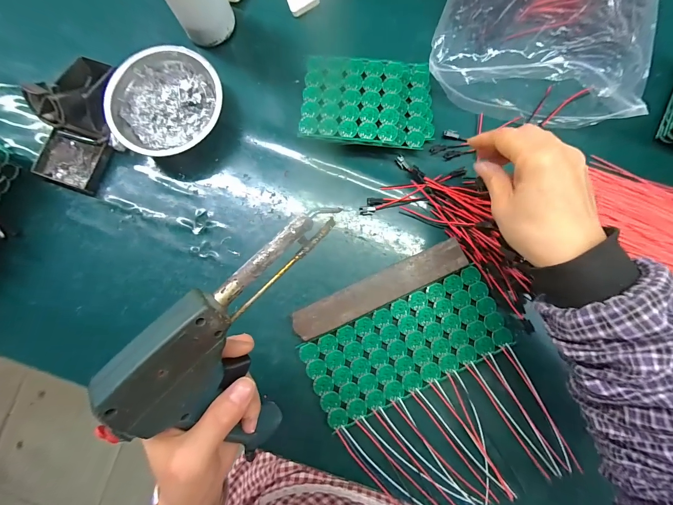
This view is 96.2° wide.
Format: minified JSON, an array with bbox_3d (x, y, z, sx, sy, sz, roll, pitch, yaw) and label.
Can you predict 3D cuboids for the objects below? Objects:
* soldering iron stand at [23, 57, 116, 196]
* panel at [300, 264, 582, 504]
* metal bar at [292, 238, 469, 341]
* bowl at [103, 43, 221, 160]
[{"bbox_3d":[-0.290,-0.148,0.332,0.074,0.066,0.148,24,84,3],"label":"soldering iron stand"},{"bbox_3d":[0.106,0.161,0.324,0.212,0.010,0.225,-25,83,-2],"label":"panel"},{"bbox_3d":[0.048,0.041,0.333,0.197,0.009,0.035,-24,83,-2],"label":"metal bar"},{"bbox_3d":[-0.193,-0.170,0.350,0.122,0.038,0.115,0,83,1],"label":"bowl"}]

